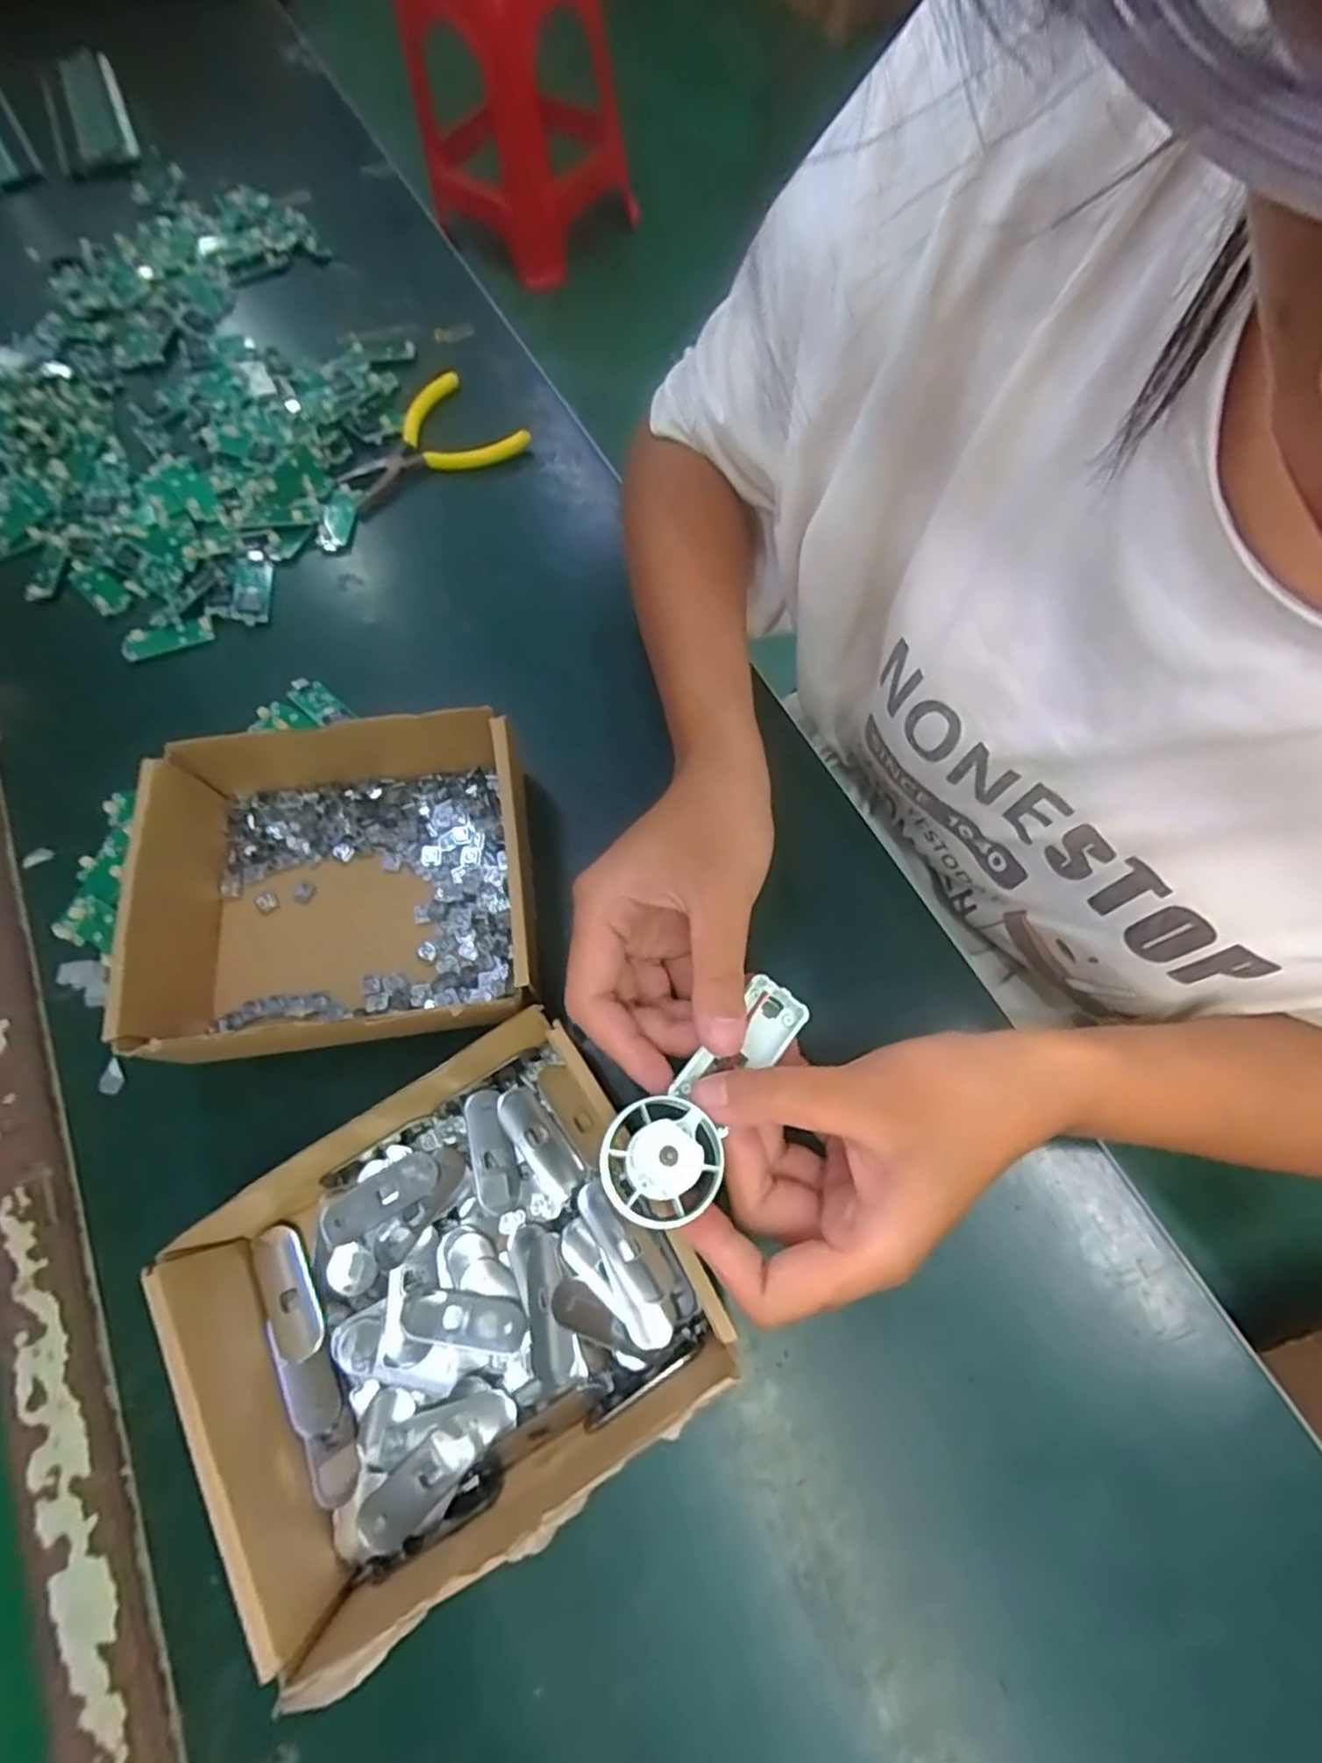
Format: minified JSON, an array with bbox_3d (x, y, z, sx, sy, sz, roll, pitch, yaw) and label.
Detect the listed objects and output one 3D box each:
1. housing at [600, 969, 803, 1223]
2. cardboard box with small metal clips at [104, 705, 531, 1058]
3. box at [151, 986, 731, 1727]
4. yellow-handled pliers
[{"bbox_3d":[0.019,0.072,0.237,0.036,0.021,0.092,39,55,15],"label":"housing"},{"bbox_3d":[-0.152,-0.001,0.322,0.174,0.049,0.144,-7,68,-1],"label":"cardboard box with small metal clips"},{"bbox_3d":[-0.081,0.149,0.261,0.161,0.053,0.154,-30,70,-10],"label":"box"},{"bbox_3d":[-0.156,-0.285,0.455,0.114,0.014,0.079,-39,72,-13],"label":"yellow-handled pliers"}]

